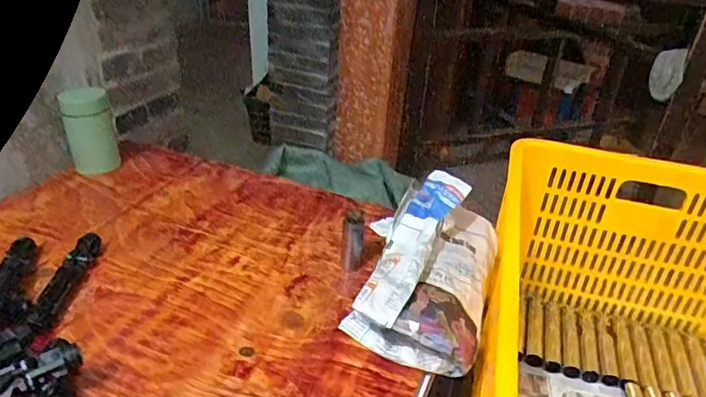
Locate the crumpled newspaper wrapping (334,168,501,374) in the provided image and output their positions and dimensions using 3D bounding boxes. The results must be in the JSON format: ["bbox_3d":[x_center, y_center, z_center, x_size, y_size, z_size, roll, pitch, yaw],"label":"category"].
[{"bbox_3d":[0.088,0.065,0.591,0.135,0.088,0.277,13,31,14],"label":"crumpled newspaper wrapping"}]

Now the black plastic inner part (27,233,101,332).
[{"bbox_3d":[-0.309,0.087,0.565,0.024,0.021,0.152,1,30,-5],"label":"black plastic inner part"}]

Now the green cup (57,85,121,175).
[{"bbox_3d":[-0.399,-0.102,0.805,0.068,0.116,0.056,-15,35,-30],"label":"green cup"}]

